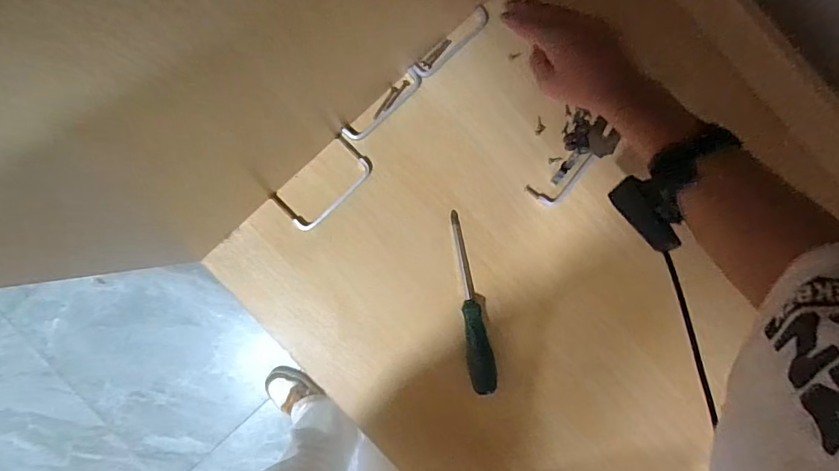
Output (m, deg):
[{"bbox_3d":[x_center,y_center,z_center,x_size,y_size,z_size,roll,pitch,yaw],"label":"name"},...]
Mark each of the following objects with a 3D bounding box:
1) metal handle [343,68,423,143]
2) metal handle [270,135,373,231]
[{"bbox_3d":[-0.038,-0.139,0.528,0.103,0.004,0.023,-43,93,-2],"label":"metal handle"},{"bbox_3d":[-0.102,-0.056,0.525,0.104,0.007,0.054,-43,93,-2],"label":"metal handle"}]

